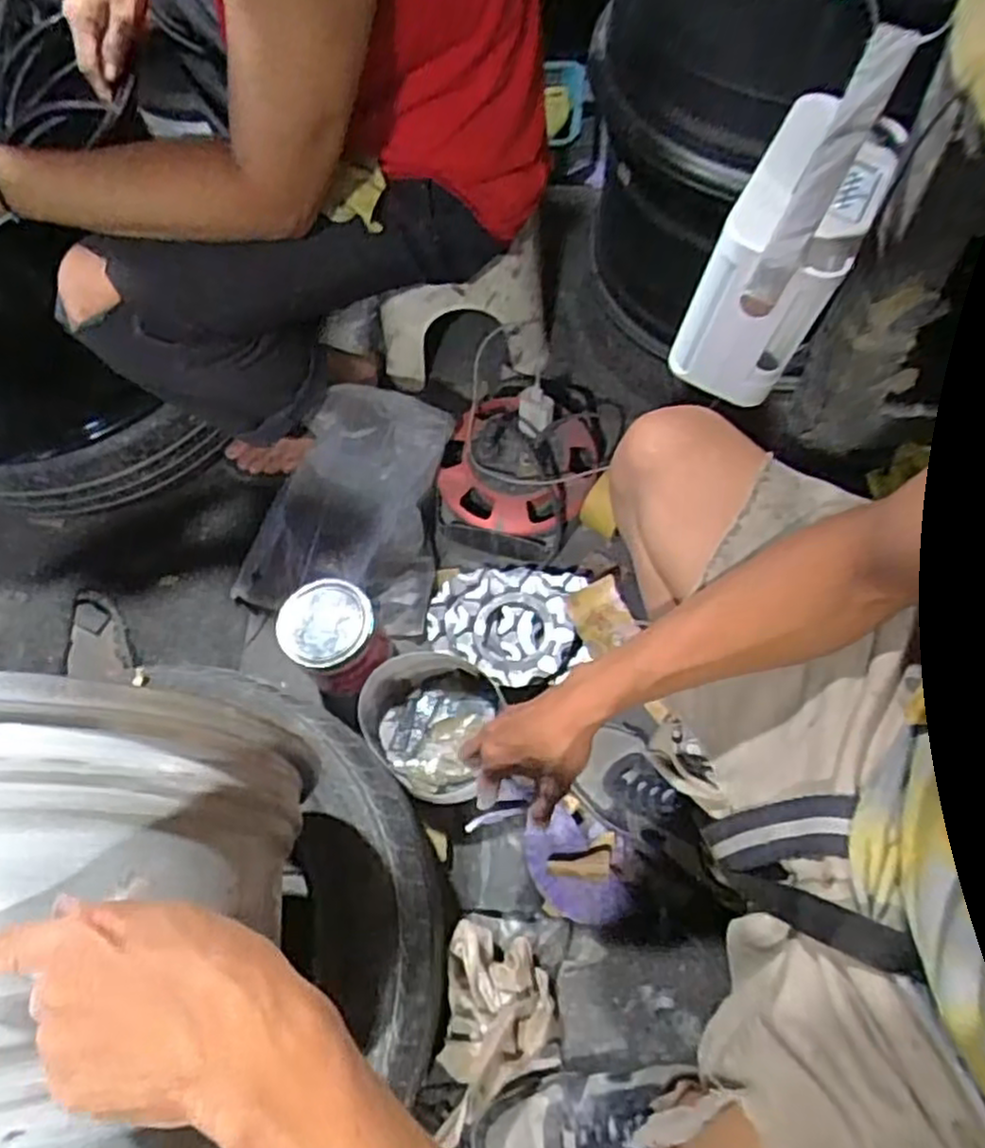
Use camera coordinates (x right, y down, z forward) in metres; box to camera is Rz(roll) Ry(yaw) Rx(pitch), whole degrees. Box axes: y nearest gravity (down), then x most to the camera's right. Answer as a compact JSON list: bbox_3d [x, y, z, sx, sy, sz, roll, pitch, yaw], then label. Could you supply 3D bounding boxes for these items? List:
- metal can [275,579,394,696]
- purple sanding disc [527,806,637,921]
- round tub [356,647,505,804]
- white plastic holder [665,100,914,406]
[{"bbox_3d":[-0.179,0.079,0.854,0.099,0.131,0.097,-1,64,3],"label":"metal can"},{"bbox_3d":[0.091,0.308,0.777,0.103,0.026,0.109,-8,63,-1],"label":"purple sanding disc"},{"bbox_3d":[-0.076,0.164,0.821,0.145,0.052,0.152,-1,64,3],"label":"round tub"},{"bbox_3d":[0.255,-0.272,0.633,0.106,0.164,0.193,30,69,17],"label":"white plastic holder"}]

